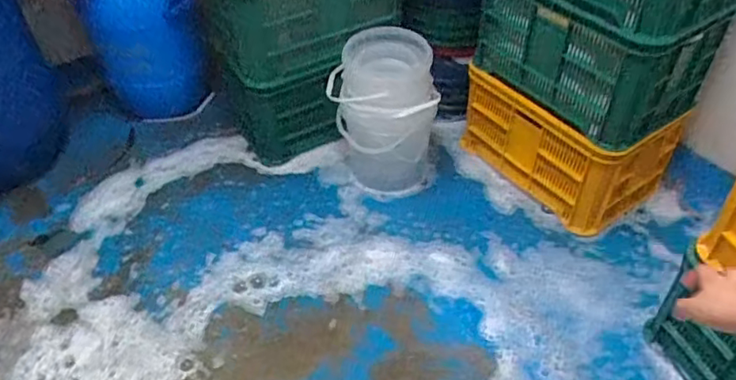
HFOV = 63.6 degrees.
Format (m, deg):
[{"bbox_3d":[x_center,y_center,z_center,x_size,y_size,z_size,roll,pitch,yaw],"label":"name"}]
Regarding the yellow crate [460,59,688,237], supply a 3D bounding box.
[{"bbox_3d":[0.556,-0.163,1.730,0.310,0.315,0.520,-23,49,-22],"label":"yellow crate"}]

